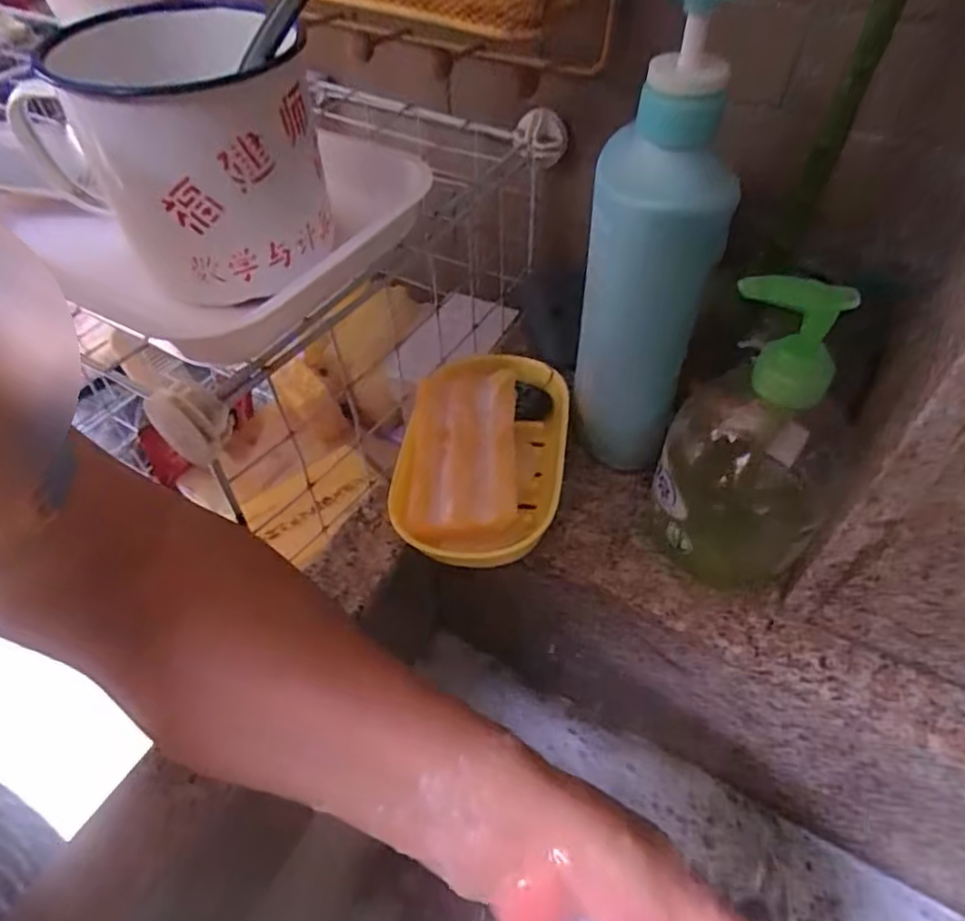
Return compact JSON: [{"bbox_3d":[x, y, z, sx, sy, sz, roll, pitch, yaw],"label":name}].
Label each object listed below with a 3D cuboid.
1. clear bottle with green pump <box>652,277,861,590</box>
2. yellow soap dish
[{"bbox_3d":[0.138,-0.017,0.321,0.080,0.165,0.087,18,52,16],"label":"clear bottle with green pump"},{"bbox_3d":[0.002,-0.007,0.388,0.090,0.054,0.148,8,50,8],"label":"yellow soap dish"}]

